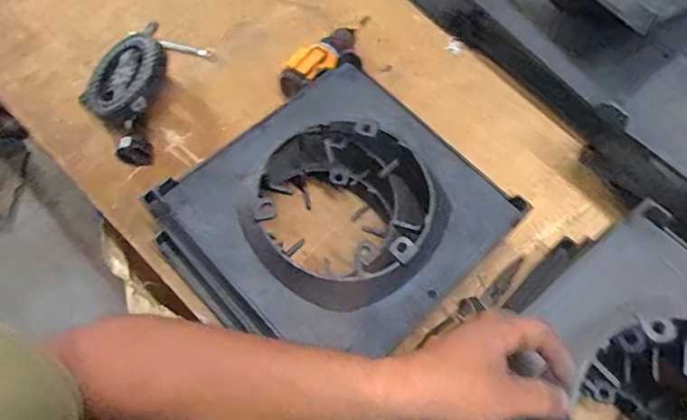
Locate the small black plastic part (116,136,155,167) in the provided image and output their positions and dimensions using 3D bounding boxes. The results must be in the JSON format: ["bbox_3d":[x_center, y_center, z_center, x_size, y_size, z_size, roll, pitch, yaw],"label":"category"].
[{"bbox_3d":[-0.279,-0.078,0.690,0.044,0.043,0.024,10,67,3],"label":"small black plastic part"}]

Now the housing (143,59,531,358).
[{"bbox_3d":[0.003,-0.002,0.597,0.304,0.103,0.290,-41,73,-17],"label":"housing"}]

